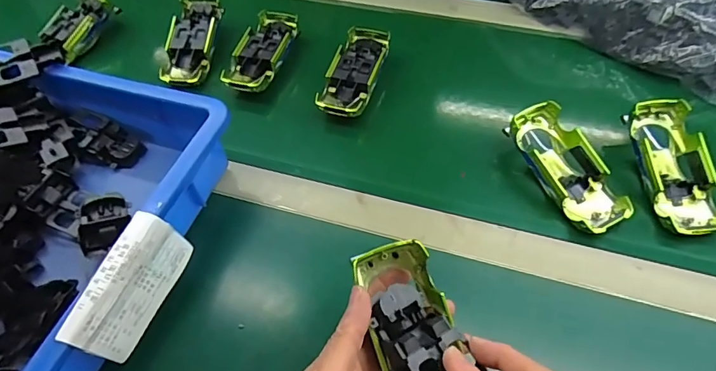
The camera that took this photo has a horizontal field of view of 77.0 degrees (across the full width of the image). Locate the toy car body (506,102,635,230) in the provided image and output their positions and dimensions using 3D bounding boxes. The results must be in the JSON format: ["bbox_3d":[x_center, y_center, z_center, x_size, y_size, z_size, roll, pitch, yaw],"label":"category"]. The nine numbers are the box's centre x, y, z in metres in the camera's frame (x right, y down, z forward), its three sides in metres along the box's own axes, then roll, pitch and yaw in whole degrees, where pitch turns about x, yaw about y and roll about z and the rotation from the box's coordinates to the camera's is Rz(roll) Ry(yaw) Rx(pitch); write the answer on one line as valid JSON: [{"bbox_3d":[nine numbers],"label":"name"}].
[{"bbox_3d":[0.199,-0.017,0.434,0.054,0.031,0.133,-23,69,-13],"label":"toy car body"}]

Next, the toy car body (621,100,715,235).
[{"bbox_3d":[0.297,-0.018,0.428,0.056,0.030,0.135,-3,67,1],"label":"toy car body"}]

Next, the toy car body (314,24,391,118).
[{"bbox_3d":[-0.003,-0.128,0.527,0.055,0.034,0.137,14,56,13],"label":"toy car body"}]

